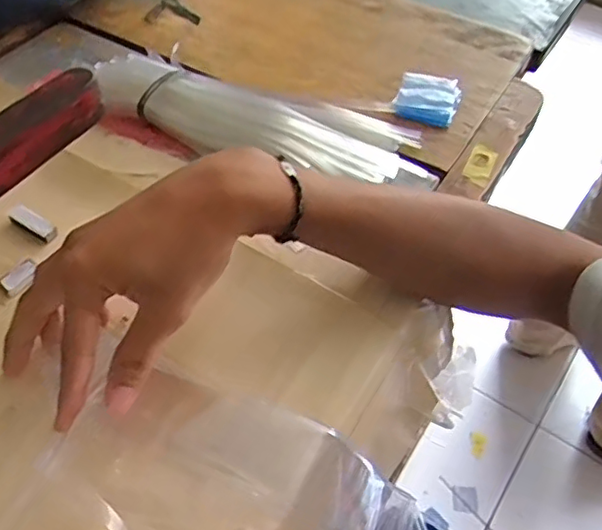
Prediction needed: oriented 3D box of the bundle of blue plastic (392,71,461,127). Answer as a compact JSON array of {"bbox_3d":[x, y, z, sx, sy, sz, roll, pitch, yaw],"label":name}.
[{"bbox_3d":[0.105,-0.139,0.508,0.049,0.013,0.059,18,53,13],"label":"bundle of blue plastic"}]

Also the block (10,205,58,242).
[{"bbox_3d":[-0.183,-0.029,0.415,0.038,0.005,0.013,27,56,19],"label":"block"}]

